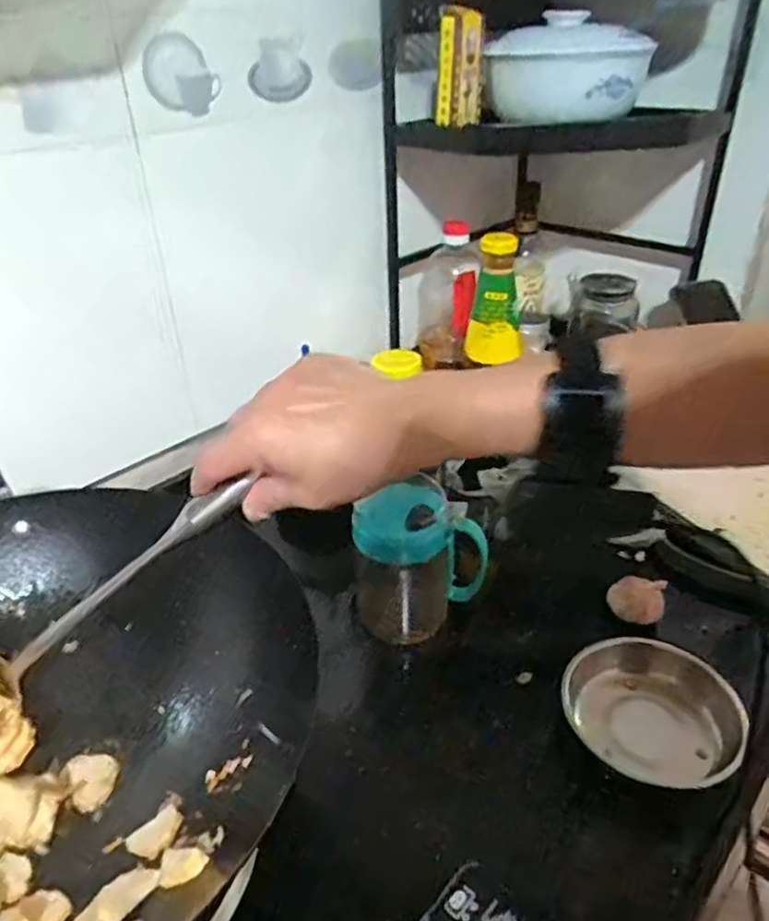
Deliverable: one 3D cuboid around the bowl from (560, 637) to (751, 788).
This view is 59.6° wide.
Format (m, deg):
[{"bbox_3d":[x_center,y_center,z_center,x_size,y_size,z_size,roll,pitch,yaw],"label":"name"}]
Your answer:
[{"bbox_3d":[0.200,0.186,0.510,0.120,0.042,0.110,-1,33,1],"label":"bowl"}]

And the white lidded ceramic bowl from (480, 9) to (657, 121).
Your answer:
[{"bbox_3d":[0.195,-0.419,0.723,0.165,0.100,0.129,8,35,15],"label":"white lidded ceramic bowl"}]

